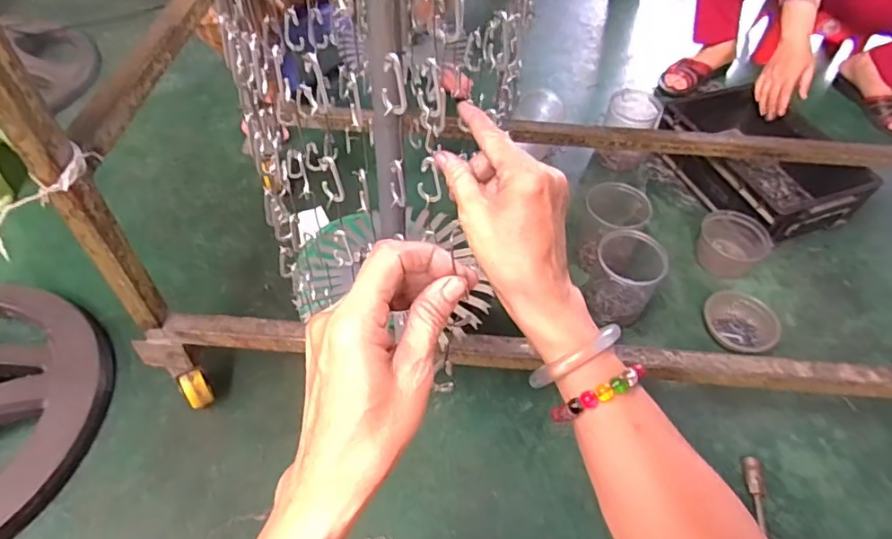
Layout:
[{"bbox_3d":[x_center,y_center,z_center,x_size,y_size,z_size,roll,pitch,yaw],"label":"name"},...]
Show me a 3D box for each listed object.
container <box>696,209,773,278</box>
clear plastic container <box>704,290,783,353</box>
[{"bbox_3d":[0.517,-0.050,1.033,0.122,0.054,0.121,-31,58,-24],"label":"container"},{"bbox_3d":[0.471,0.091,0.900,0.097,0.057,0.106,1,50,-1],"label":"clear plastic container"}]

